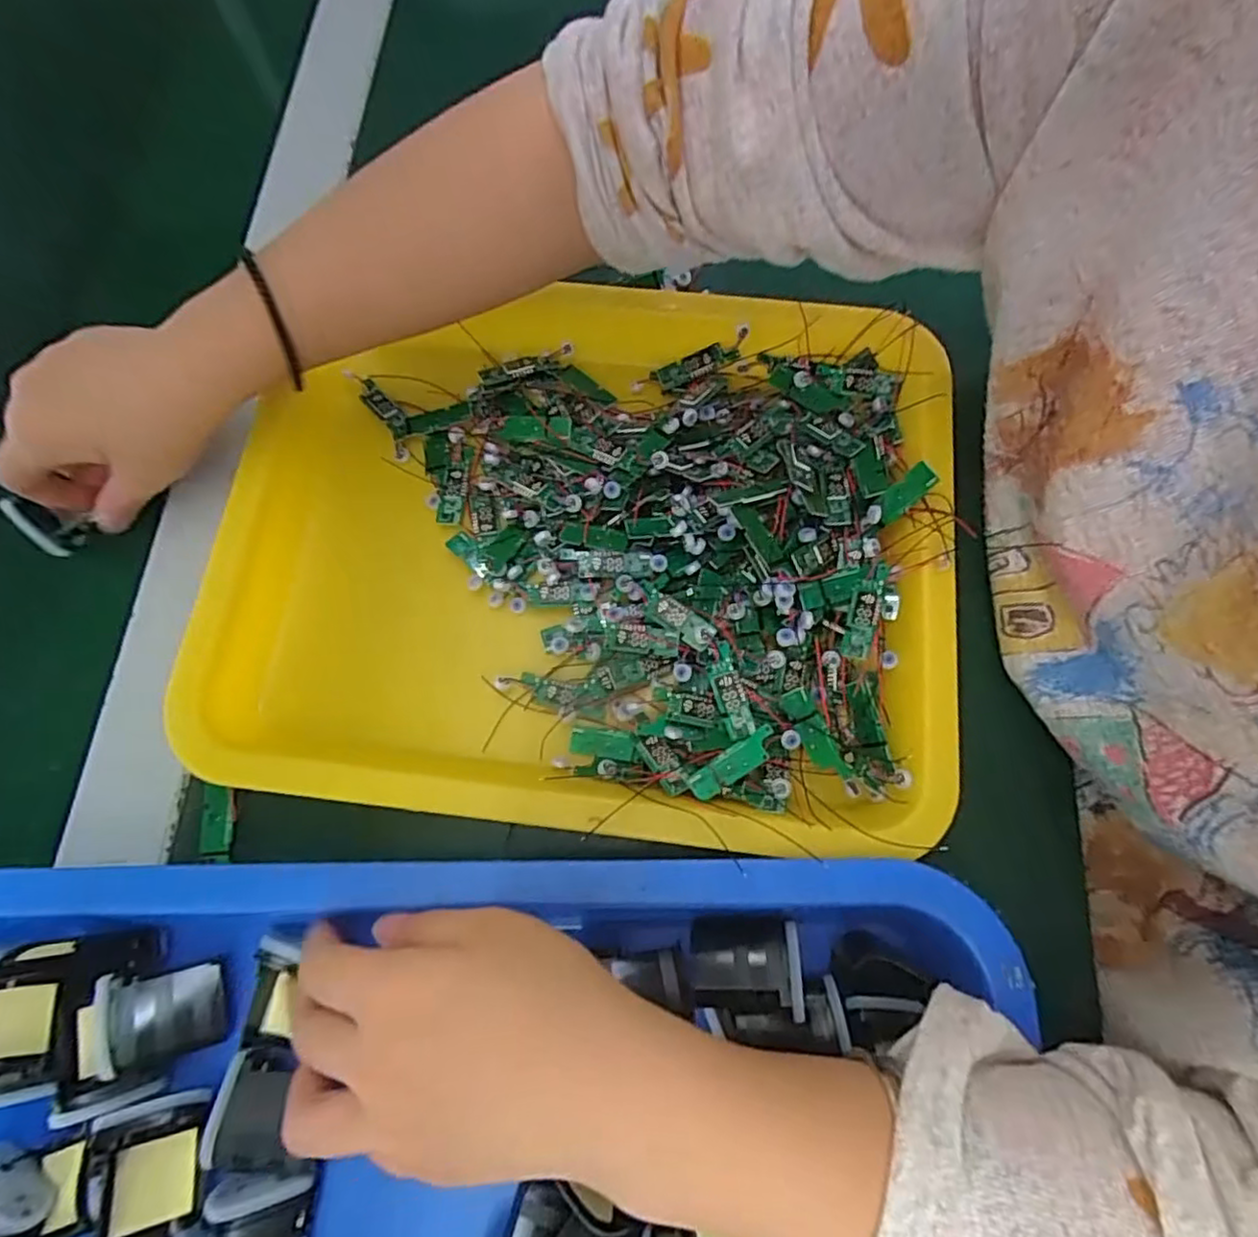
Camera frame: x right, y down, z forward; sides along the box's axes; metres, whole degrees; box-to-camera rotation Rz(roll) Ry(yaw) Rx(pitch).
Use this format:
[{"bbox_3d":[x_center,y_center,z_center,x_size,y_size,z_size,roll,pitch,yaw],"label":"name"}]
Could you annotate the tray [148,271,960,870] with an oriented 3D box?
[{"bbox_3d":[-0.020,-0.040,0.309,0.353,0.039,0.272,6,73,3],"label":"tray"}]

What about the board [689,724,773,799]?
[{"bbox_3d":[0.045,0.061,0.276,0.041,0.006,0.013,-32,75,-8],"label":"board"}]

